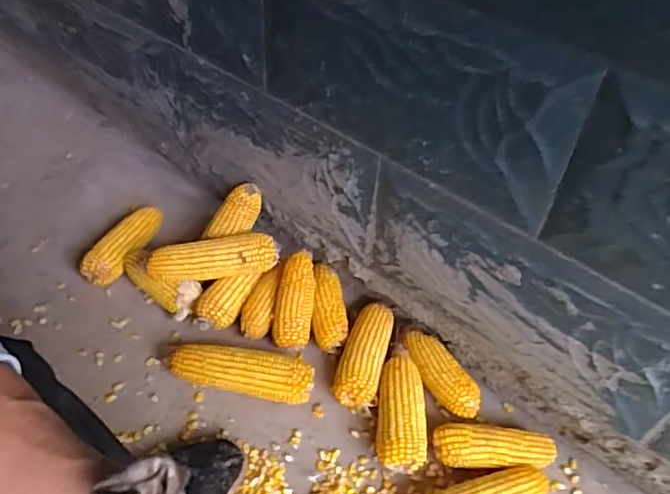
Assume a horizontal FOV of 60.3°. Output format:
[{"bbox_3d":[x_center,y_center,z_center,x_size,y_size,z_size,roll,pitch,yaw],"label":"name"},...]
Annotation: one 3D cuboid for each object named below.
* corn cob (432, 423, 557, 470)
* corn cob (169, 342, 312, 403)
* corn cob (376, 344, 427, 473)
[{"bbox_3d":[0.202,0.259,0.735,0.151,0.050,0.052,5,46,1],"label":"corn cob"},{"bbox_3d":[-0.129,0.176,0.792,0.200,0.061,0.062,7,46,4],"label":"corn cob"},{"bbox_3d":[0.087,0.210,0.768,0.064,0.055,0.177,4,46,0],"label":"corn cob"}]

